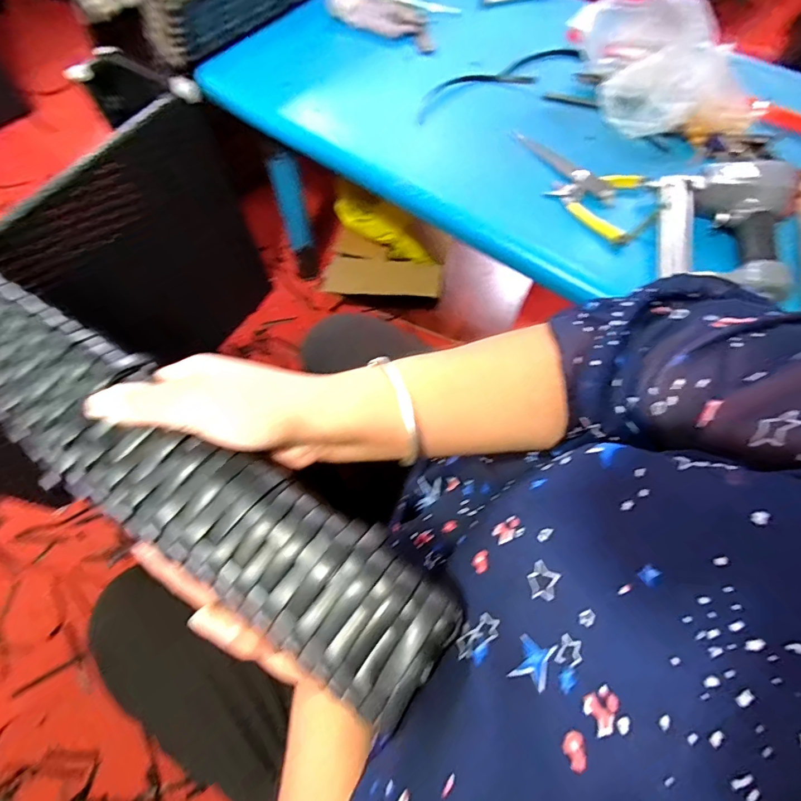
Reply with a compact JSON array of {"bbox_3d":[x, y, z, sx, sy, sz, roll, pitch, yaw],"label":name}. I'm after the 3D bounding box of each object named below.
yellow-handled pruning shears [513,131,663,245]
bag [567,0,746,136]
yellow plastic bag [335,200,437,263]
[{"bbox_3d":[0.245,-0.308,0.618,0.110,0.026,0.232,-41,73,-17],"label":"yellow-handled pruning shears"},{"bbox_3d":[0.368,-0.485,0.650,0.246,0.114,0.152,27,69,10],"label":"bag"},{"bbox_3d":[-0.047,-0.390,1.049,0.272,0.086,0.053,33,70,13],"label":"yellow plastic bag"}]

